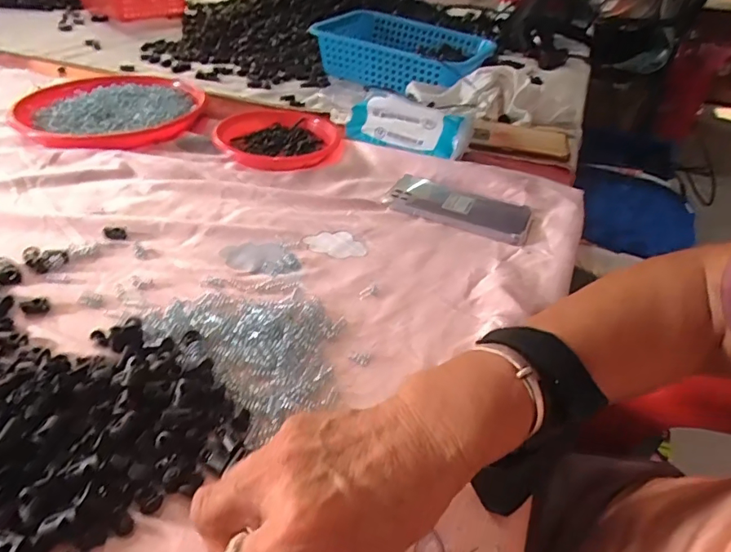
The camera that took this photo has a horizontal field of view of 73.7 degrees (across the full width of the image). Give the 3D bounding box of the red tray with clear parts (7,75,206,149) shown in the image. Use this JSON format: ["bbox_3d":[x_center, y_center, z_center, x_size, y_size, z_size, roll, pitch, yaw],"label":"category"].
[{"bbox_3d":[-0.366,-0.242,0.715,0.247,0.027,0.247,-27,47,-34],"label":"red tray with clear parts"}]

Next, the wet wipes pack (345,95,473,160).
[{"bbox_3d":[0.057,-0.201,0.665,0.166,0.057,0.063,16,39,15],"label":"wet wipes pack"}]

